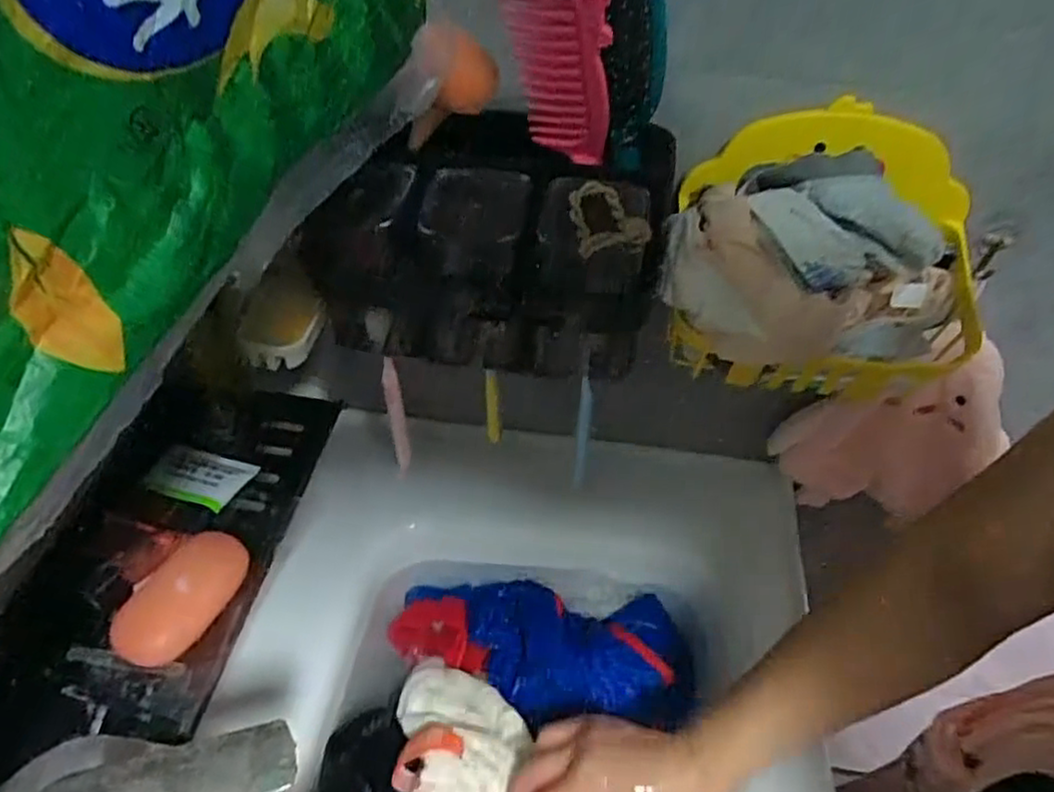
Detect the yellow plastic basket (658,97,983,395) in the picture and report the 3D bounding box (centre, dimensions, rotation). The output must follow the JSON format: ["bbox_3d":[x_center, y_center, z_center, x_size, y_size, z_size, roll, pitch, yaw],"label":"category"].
[{"bbox_3d":[0.192,-0.085,0.444,0.203,0.130,0.133,8,45,5],"label":"yellow plastic basket"}]

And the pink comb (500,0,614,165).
[{"bbox_3d":[0.021,-0.177,0.377,0.051,0.131,0.014,16,74,16],"label":"pink comb"}]

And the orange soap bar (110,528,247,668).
[{"bbox_3d":[-0.206,0.121,0.414,0.046,0.023,0.084,21,48,18],"label":"orange soap bar"}]

